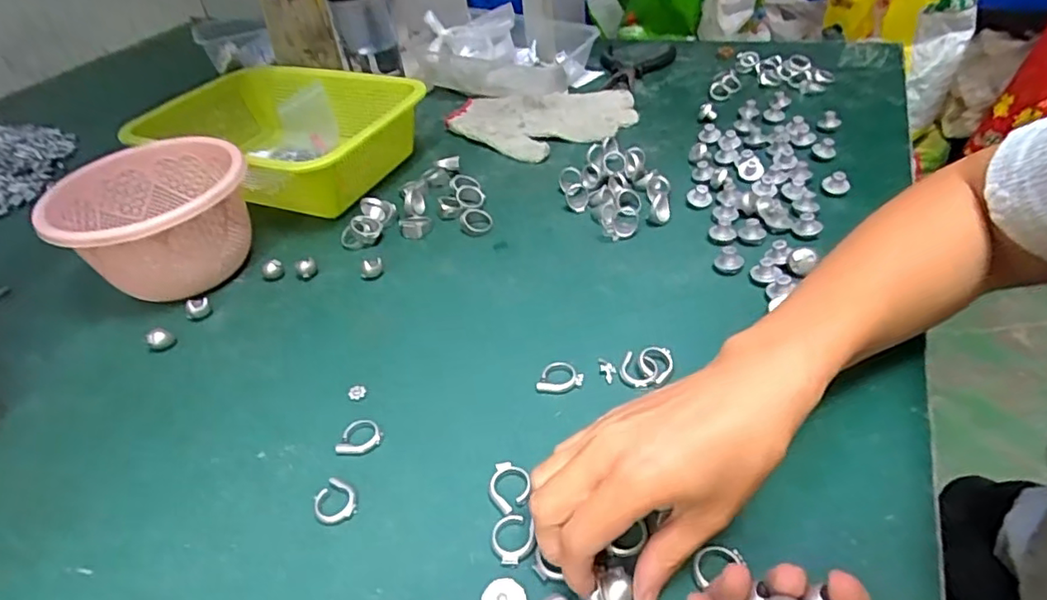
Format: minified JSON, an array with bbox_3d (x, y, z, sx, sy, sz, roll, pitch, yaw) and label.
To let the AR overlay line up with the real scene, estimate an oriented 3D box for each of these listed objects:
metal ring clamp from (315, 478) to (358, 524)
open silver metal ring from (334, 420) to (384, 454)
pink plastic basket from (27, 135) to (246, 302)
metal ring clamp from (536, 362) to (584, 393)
[{"bbox_3d":[-0.104,0.111,0.324,0.022,0.005,0.027,-31,45,-26],"label":"metal ring clamp"},{"bbox_3d":[-0.099,0.083,0.357,0.026,0.005,0.023,-2,40,6],"label":"open silver metal ring"},{"bbox_3d":[-0.291,-0.060,0.482,0.136,0.085,0.136,-31,45,-25],"label":"pink plastic basket"},{"bbox_3d":[0.023,0.049,0.373,0.029,0.004,0.023,0,40,9],"label":"metal ring clamp"}]

